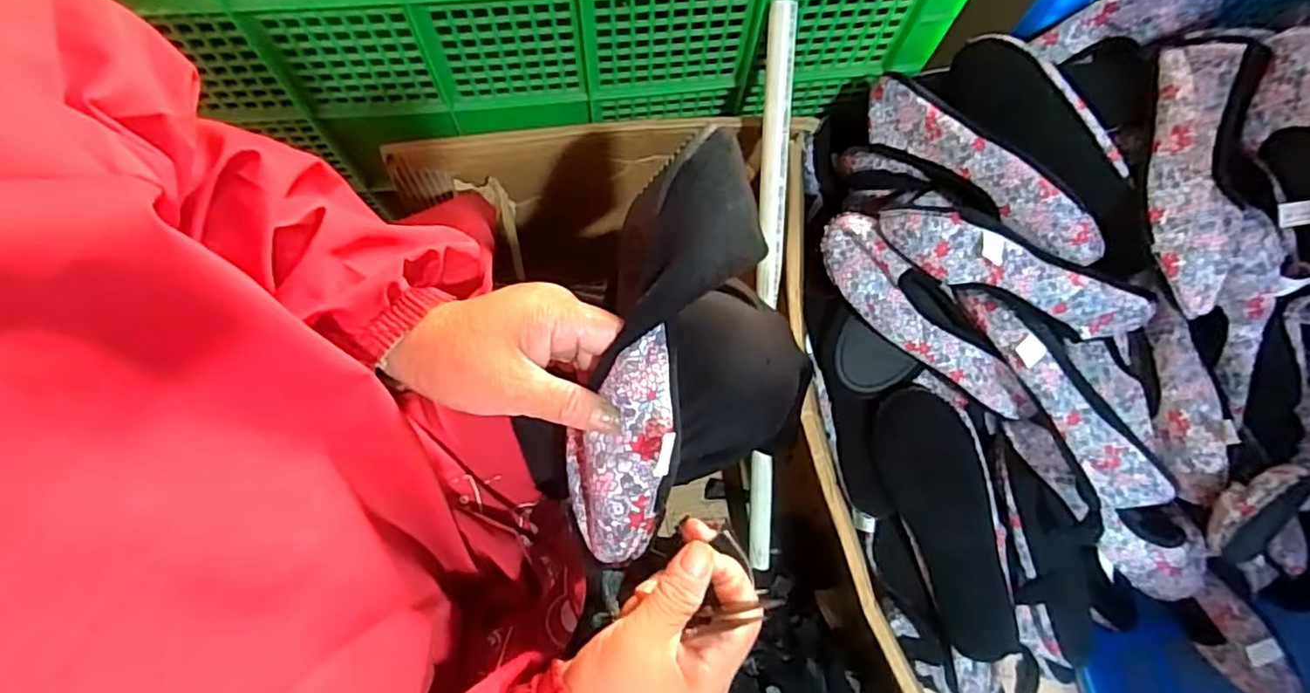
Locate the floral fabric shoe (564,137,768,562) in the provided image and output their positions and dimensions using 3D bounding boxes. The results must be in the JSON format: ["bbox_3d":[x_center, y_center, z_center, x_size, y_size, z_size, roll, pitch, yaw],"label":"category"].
[{"bbox_3d":[0.001,0.002,0.358,0.072,0.061,0.232,15,92,3],"label":"floral fabric shoe"}]

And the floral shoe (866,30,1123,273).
[{"bbox_3d":[0.324,-0.185,0.618,0.123,0.065,0.254,-40,78,-13],"label":"floral shoe"}]

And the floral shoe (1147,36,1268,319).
[{"bbox_3d":[0.478,-0.155,0.587,0.090,0.061,0.256,17,73,3],"label":"floral shoe"}]

